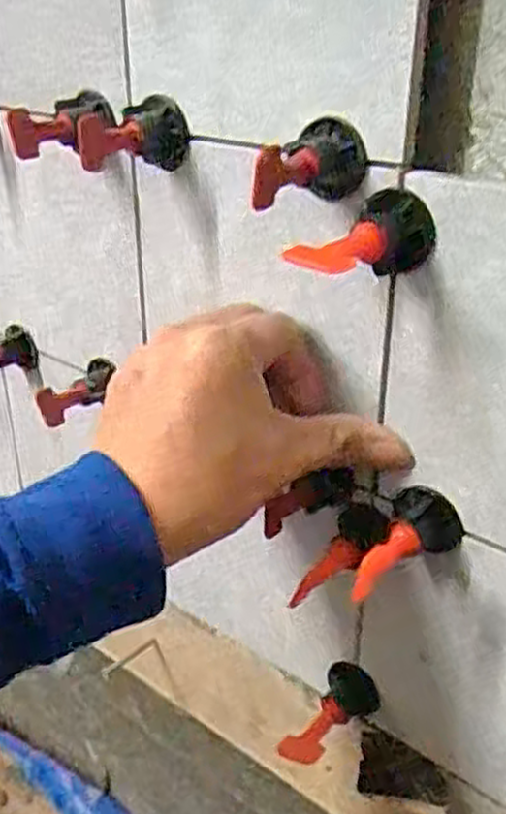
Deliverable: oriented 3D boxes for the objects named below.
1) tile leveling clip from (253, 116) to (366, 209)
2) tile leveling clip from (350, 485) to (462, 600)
[{"bbox_3d":[0.022,-0.090,0.291,0.025,0.028,0.050,17,32,26],"label":"tile leveling clip"},{"bbox_3d":[0.068,0.061,0.330,0.029,0.028,0.053,17,32,26],"label":"tile leveling clip"}]

